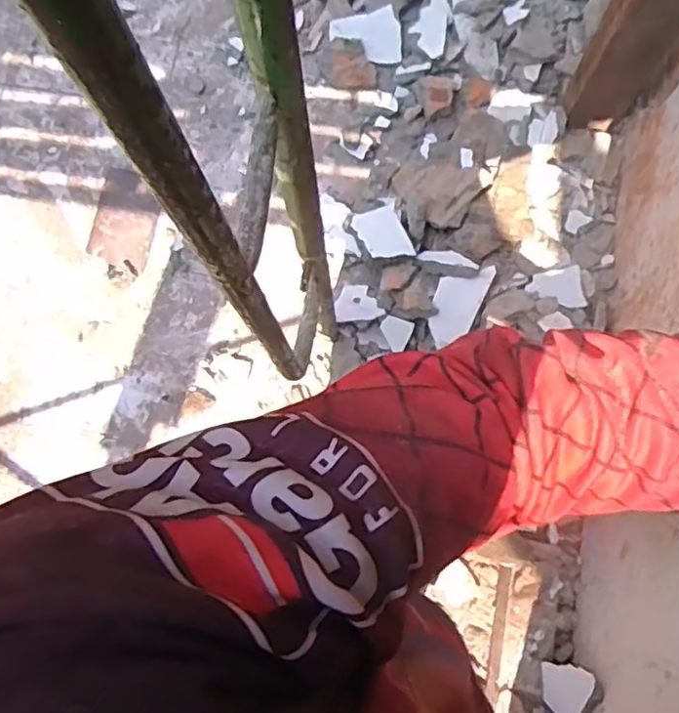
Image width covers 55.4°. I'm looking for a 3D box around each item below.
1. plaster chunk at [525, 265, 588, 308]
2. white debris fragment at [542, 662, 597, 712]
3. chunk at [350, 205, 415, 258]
[{"bbox_3d":[0.452,-0.136,1.347,0.110,0.041,0.088,-8,79,-1],"label":"plaster chunk"},{"bbox_3d":[0.405,0.594,1.163,0.008,0.104,0.102,14,98,-27],"label":"white debris fragment"},{"bbox_3d":[0.093,-0.259,1.383,0.098,0.013,0.123,-22,79,-4],"label":"chunk"}]

